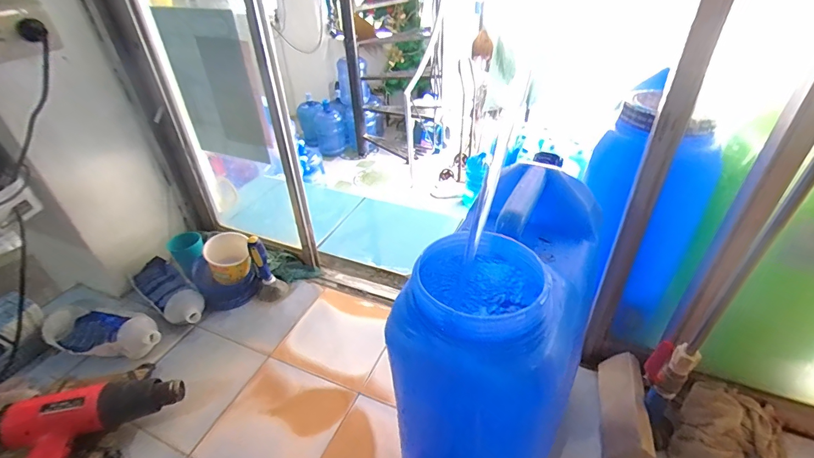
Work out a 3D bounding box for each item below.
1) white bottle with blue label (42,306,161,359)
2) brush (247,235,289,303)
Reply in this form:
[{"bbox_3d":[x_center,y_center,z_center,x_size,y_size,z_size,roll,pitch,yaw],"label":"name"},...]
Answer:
[{"bbox_3d":[-0.602,0.207,0.811,0.247,0.068,0.119,6,37,13],"label":"white bottle with blue label"},{"bbox_3d":[-0.310,0.085,0.885,0.068,0.157,0.051,-16,38,-18],"label":"brush"}]

